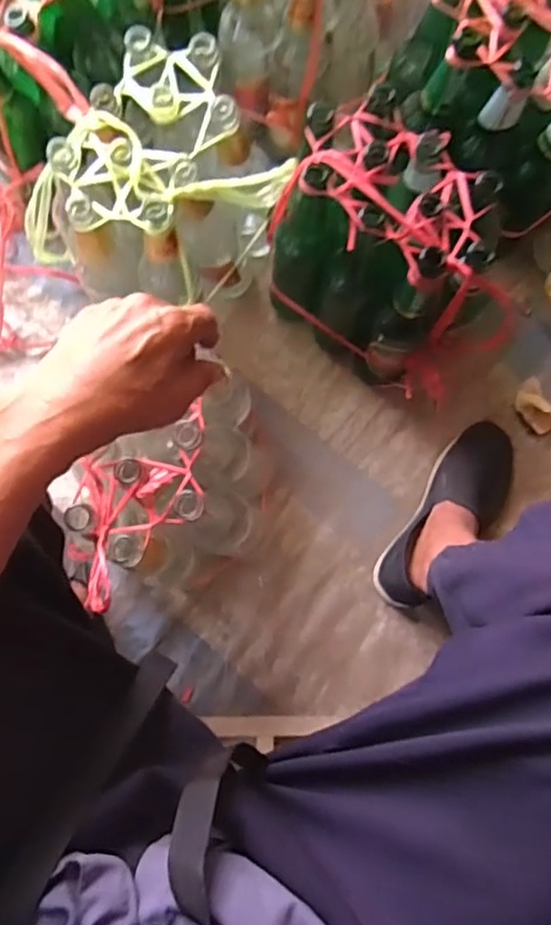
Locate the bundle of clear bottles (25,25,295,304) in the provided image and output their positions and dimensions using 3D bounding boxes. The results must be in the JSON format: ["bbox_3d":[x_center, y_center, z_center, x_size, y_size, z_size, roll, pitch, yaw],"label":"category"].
[{"bbox_3d":[-0.133,-0.275,0.730,0.246,0.247,0.189,-39,83,-6],"label":"bundle of clear bottles"}]

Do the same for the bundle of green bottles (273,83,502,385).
[{"bbox_3d":[0.115,-0.236,0.728,0.225,0.259,0.166,42,82,7],"label":"bundle of green bottles"}]

